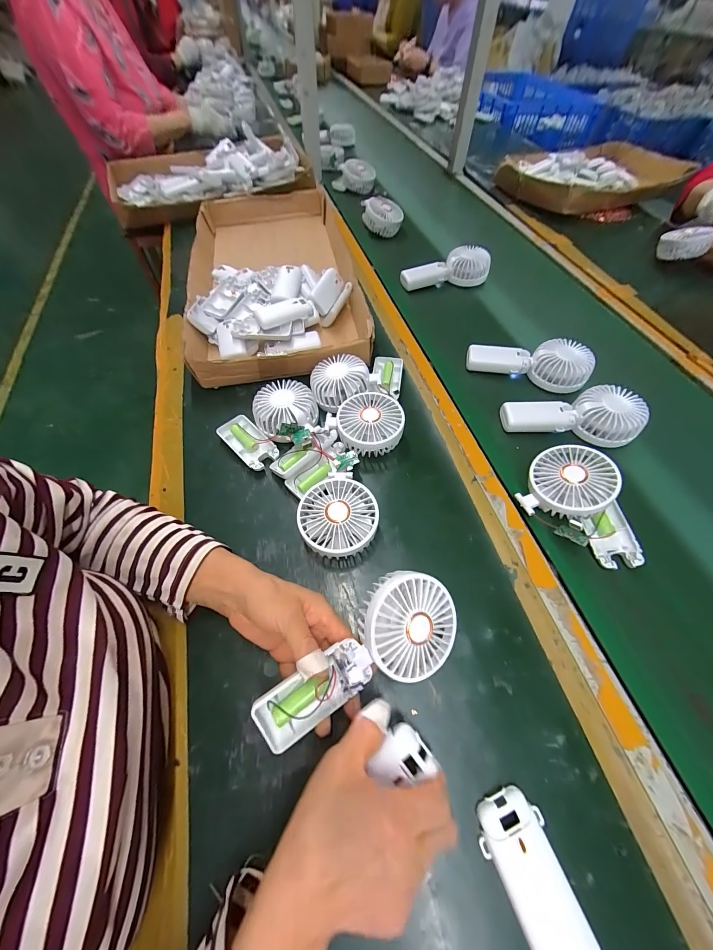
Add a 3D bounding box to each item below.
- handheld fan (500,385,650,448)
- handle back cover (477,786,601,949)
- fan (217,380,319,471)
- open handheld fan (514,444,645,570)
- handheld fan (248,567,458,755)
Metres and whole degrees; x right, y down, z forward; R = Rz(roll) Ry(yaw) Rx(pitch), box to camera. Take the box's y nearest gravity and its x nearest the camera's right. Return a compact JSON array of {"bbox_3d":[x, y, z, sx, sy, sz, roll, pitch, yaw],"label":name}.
[{"bbox_3d":[0.296,-0.086,0.445,0.177,0.039,0.075,5,58,2],"label":"handheld fan"},{"bbox_3d":[0.128,0.290,0.231,0.048,0.016,0.094,-17,60,-11],"label":"handle back cover"},{"bbox_3d":[-0.111,-0.064,0.432,0.132,0.049,0.107,-28,63,-17],"label":"fan"},{"bbox_3d":[0.252,0.034,0.362,0.094,0.050,0.140,-16,60,-11],"label":"open handheld fan"},{"bbox_3d":[0.003,0.152,0.275,0.180,0.045,0.084,-32,104,-15],"label":"handheld fan"}]

